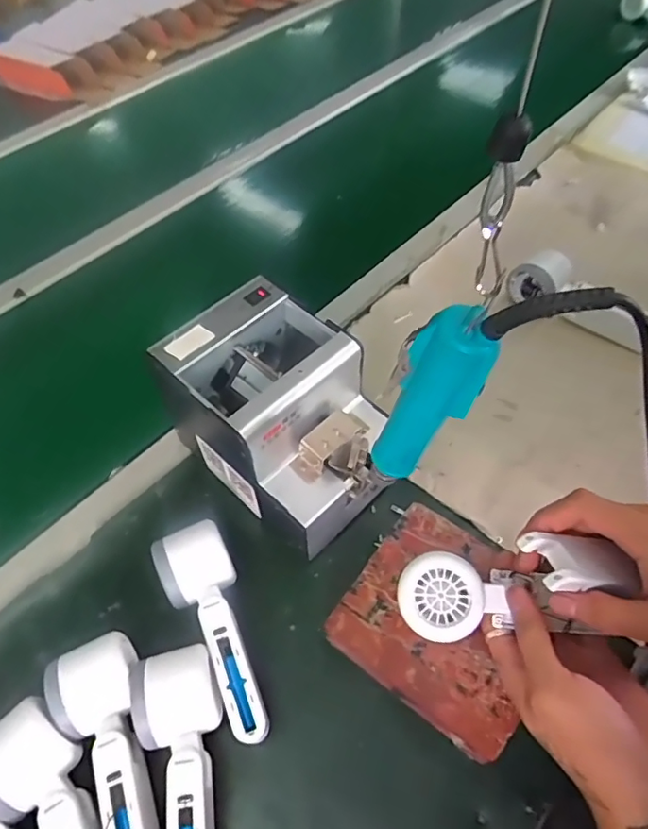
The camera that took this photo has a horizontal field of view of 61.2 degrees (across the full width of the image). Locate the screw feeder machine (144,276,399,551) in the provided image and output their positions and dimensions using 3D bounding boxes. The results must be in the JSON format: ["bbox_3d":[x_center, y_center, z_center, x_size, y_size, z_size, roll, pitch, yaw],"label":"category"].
[{"bbox_3d":[-0.035,0.007,0.473,0.173,0.147,0.129,34,62,24],"label":"screw feeder machine"}]

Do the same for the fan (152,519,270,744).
[{"bbox_3d":[-0.081,0.163,0.419,0.057,0.051,0.163,-21,56,-12],"label":"fan"}]

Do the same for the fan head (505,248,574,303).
[{"bbox_3d":[0.246,-0.155,0.633,0.060,0.065,0.037,28,60,21],"label":"fan head"}]

